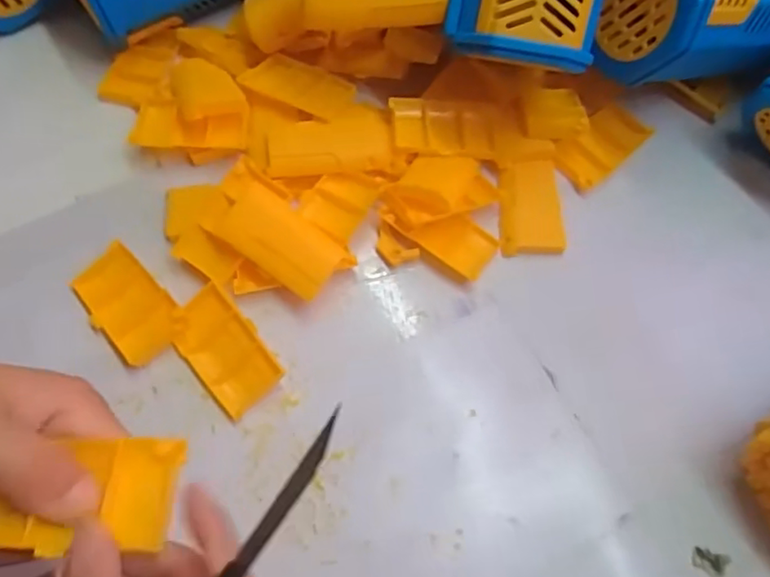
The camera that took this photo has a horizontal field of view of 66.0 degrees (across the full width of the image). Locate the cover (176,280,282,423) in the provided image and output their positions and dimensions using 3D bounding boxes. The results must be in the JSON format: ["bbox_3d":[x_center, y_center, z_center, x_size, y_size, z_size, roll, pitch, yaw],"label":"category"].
[{"bbox_3d":[-0.082,0.031,0.297,0.038,0.011,0.063,-44,75,0],"label":"cover"}]

